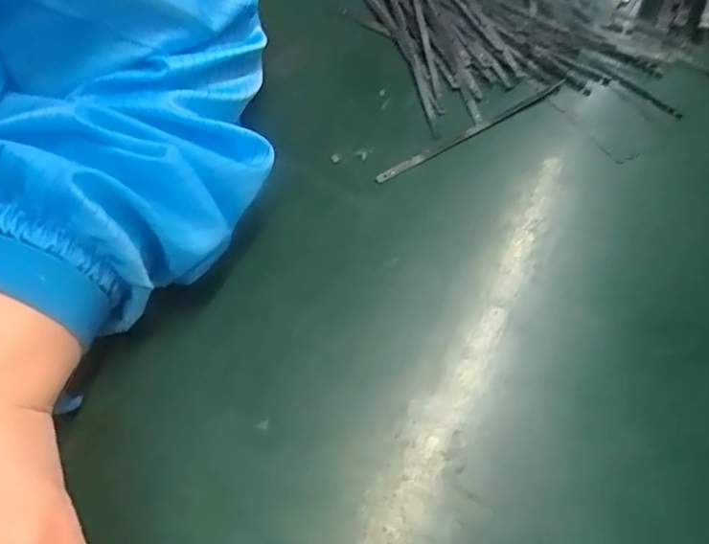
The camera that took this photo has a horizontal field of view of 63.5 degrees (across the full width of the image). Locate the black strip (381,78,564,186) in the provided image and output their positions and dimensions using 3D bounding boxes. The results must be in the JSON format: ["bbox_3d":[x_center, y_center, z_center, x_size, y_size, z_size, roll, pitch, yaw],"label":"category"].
[{"bbox_3d":[0.065,-0.077,0.310,0.125,0.007,0.006,-29,65,-19],"label":"black strip"}]

